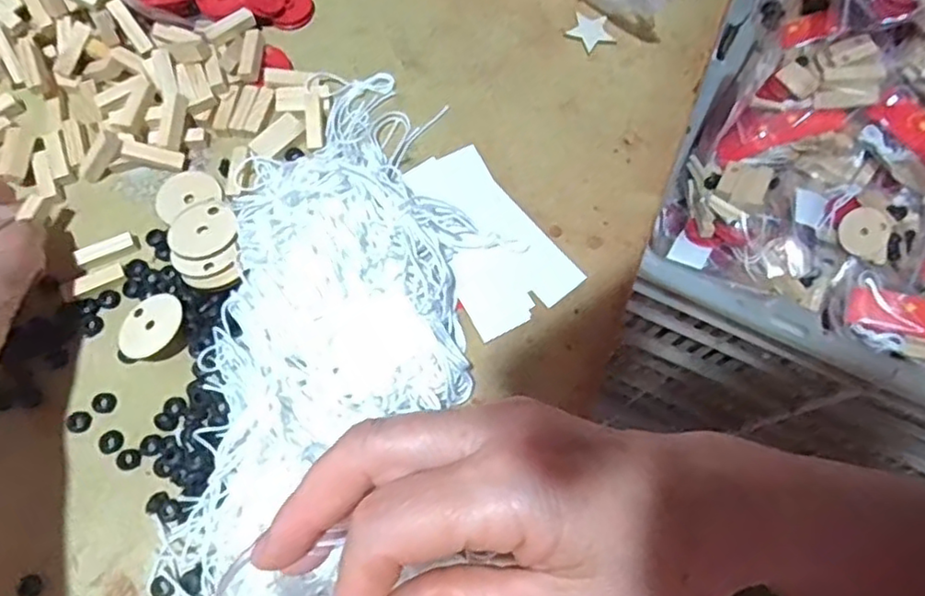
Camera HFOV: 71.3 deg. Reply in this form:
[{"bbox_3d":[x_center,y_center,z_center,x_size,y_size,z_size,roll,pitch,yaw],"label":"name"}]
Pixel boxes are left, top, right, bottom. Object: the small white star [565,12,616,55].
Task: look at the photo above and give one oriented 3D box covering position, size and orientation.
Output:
[{"bbox_3d":[0.078,-0.161,0.390,0.027,0.005,0.024,42,72,12],"label":"small white star"}]

